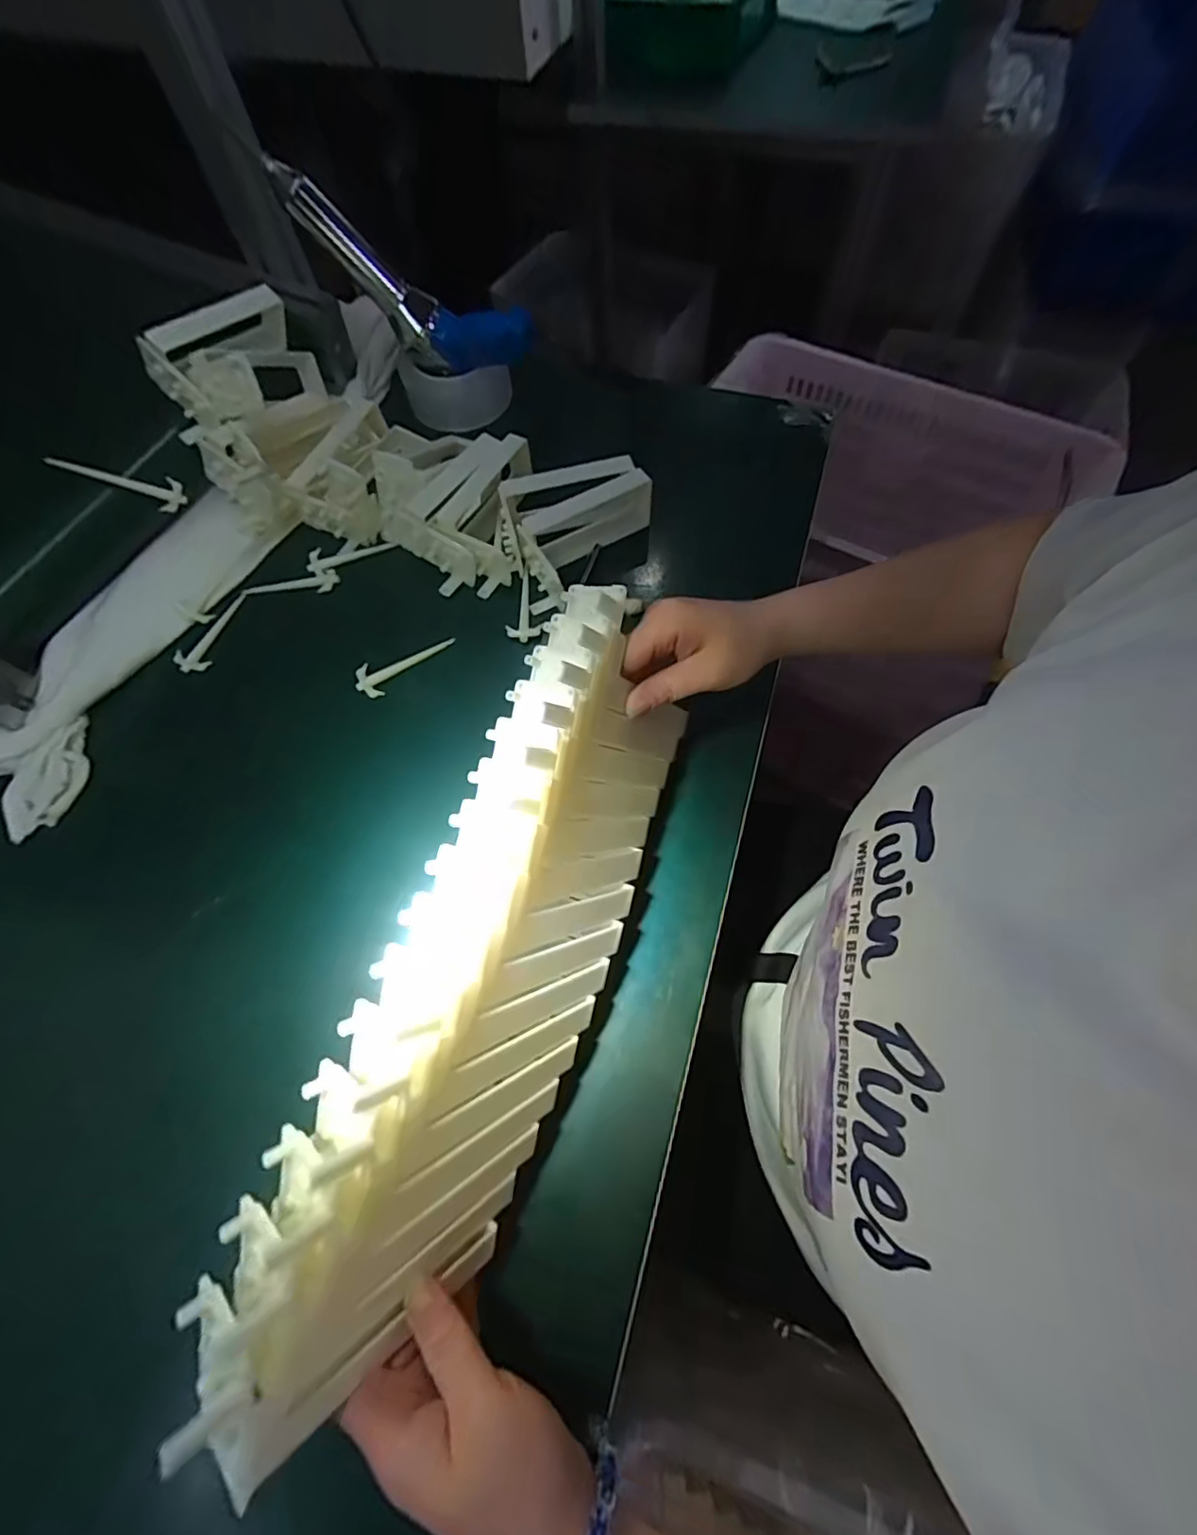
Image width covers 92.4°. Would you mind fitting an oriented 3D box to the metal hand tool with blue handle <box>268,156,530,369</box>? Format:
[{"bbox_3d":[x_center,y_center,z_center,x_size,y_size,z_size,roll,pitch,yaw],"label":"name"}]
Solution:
[{"bbox_3d":[-0.179,-0.438,0.522,0.225,0.091,0.031,15,59,-36],"label":"metal hand tool with blue handle"}]

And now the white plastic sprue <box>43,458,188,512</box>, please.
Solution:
[{"bbox_3d":[-0.389,-0.233,0.470,0.027,0.090,0.009,-48,66,26],"label":"white plastic sprue"}]

